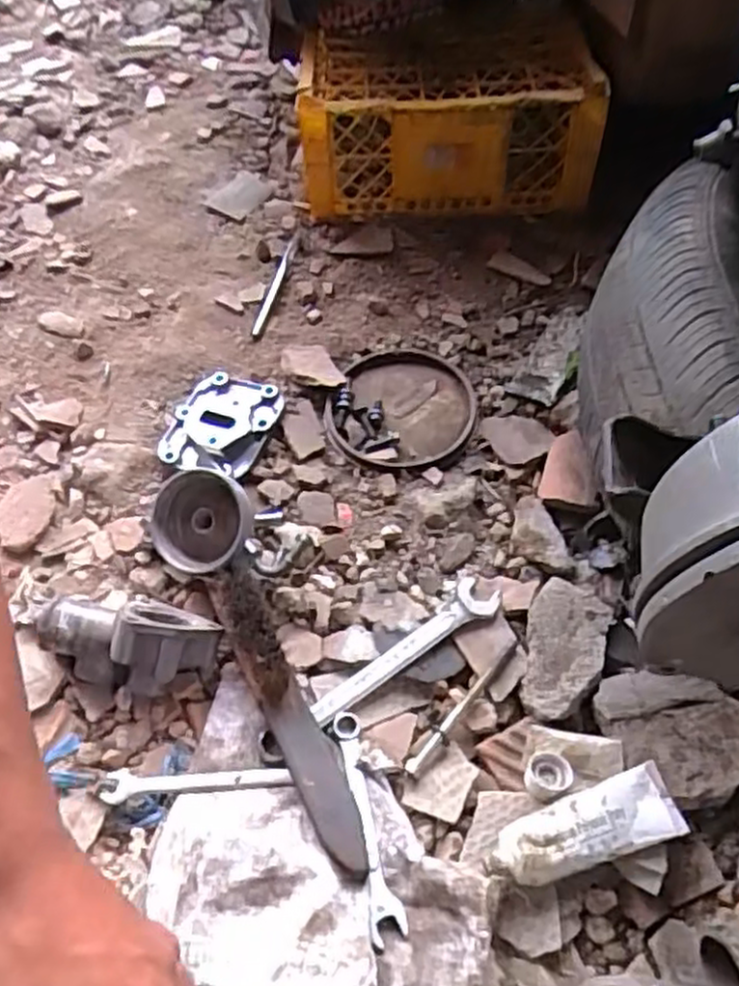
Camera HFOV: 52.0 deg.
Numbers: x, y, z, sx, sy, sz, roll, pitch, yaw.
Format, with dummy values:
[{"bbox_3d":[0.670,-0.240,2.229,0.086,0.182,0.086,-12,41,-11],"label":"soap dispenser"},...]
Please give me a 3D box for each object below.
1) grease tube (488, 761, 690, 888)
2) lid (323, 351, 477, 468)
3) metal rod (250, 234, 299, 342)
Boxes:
[{"bbox_3d":[0.139,0.220,0.491,0.125,0.021,0.043,-15,55,-14],"label":"grease tube"},{"bbox_3d":[0.032,-0.081,0.719,0.126,0.013,0.134,1,53,-2],"label":"lid"},{"bbox_3d":[-0.099,-0.223,0.804,0.011,0.011,0.158,12,53,6],"label":"metal rod"}]

